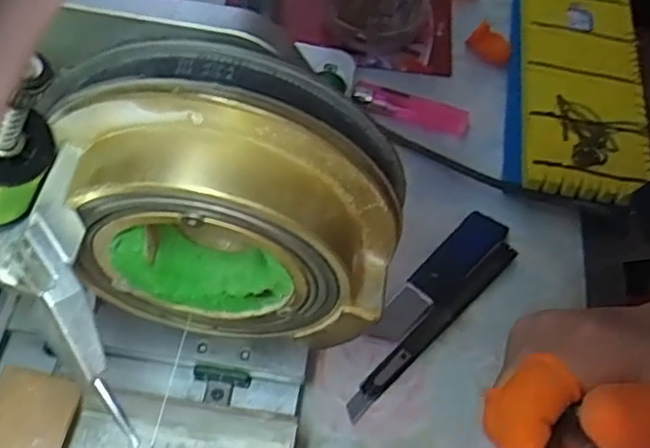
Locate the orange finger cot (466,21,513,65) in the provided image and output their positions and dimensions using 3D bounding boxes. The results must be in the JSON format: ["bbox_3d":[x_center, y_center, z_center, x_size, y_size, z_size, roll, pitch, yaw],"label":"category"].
[{"bbox_3d":[0.118,-0.129,0.481,0.031,0.017,0.014,35,60,15],"label":"orange finger cot"}]

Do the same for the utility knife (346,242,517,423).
[{"bbox_3d":[0.059,0.054,0.367,0.012,0.006,0.136,42,62,18],"label":"utility knife"}]

